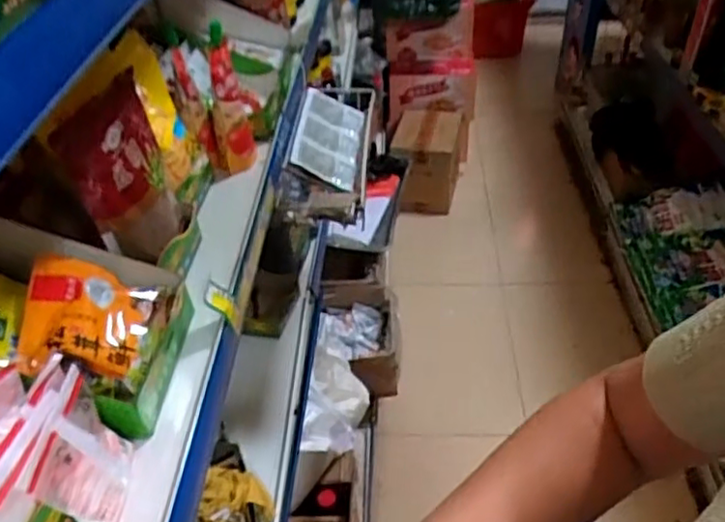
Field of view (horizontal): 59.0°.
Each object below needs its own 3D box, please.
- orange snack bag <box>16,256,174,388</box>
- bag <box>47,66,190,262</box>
[{"bbox_3d":[-0.260,0.057,0.620,0.125,0.031,0.114,22,58,-24],"label":"orange snack bag"},{"bbox_3d":[-0.252,-0.092,0.688,0.049,0.181,0.130,2,42,7],"label":"bag"}]

